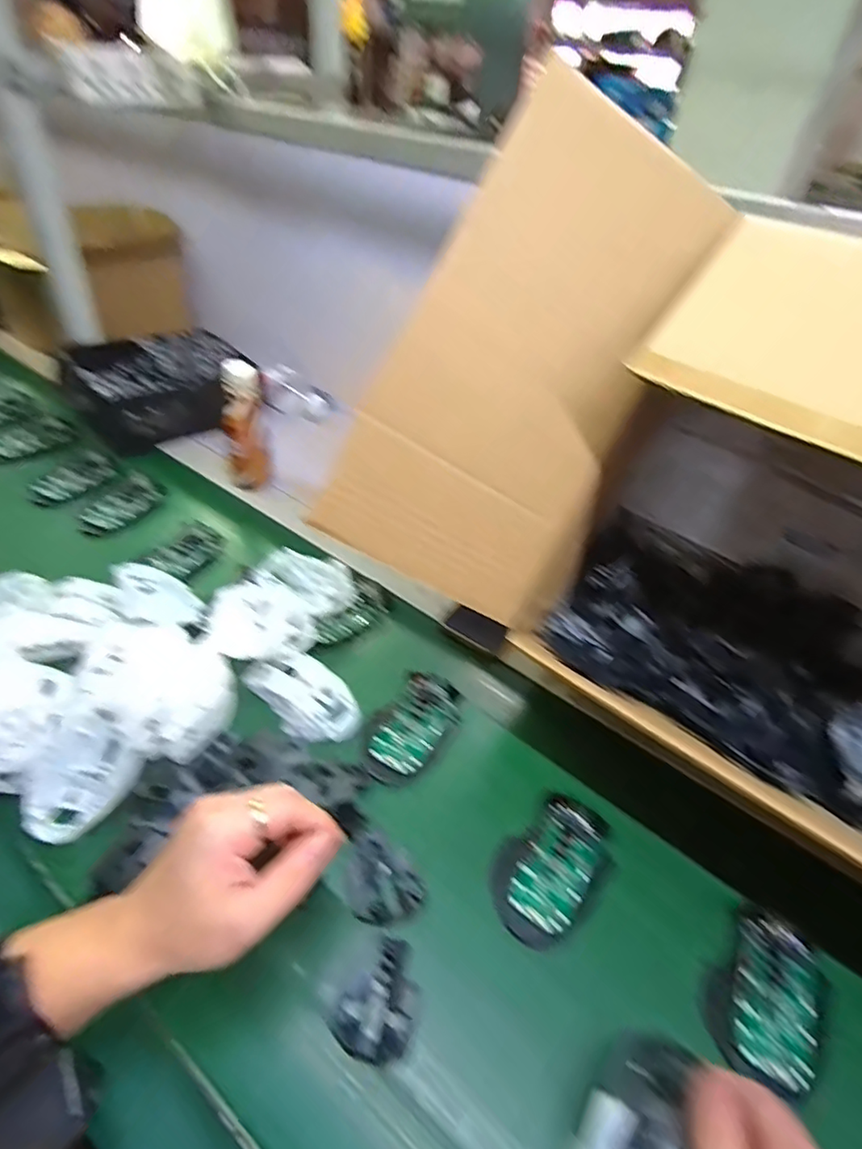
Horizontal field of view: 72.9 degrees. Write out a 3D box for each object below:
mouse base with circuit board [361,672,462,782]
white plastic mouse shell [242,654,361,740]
[{"bbox_3d":[-0.016,0.138,0.537,0.067,0.018,0.113,28,46,23],"label":"mouse base with circuit board"},{"bbox_3d":[-0.115,0.109,0.539,0.095,0.031,0.065,33,48,27],"label":"white plastic mouse shell"}]

